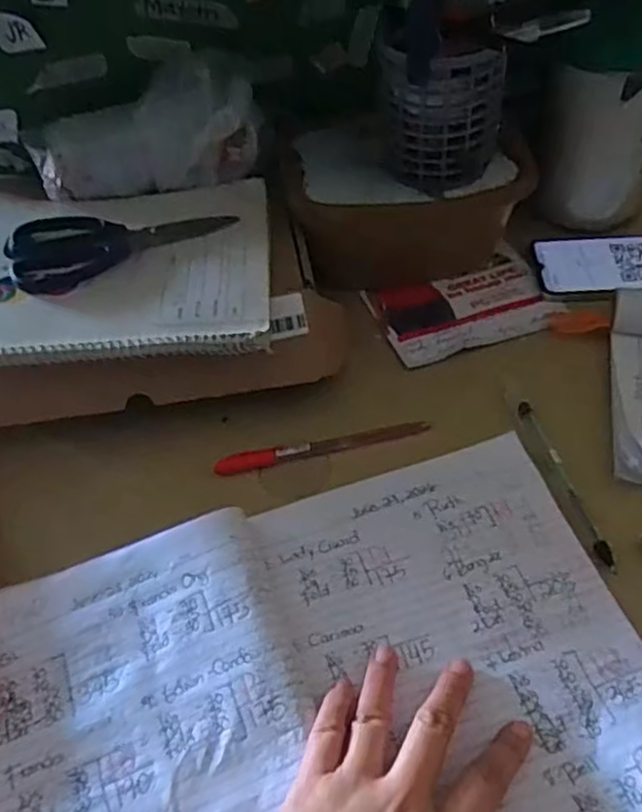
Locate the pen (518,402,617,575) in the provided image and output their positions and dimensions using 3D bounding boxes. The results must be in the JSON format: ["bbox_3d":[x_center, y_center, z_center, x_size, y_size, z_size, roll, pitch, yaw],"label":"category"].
[{"bbox_3d":[0.160,0.050,0.461,0.011,0.009,0.134,-9,52,-7],"label":"pen"}]

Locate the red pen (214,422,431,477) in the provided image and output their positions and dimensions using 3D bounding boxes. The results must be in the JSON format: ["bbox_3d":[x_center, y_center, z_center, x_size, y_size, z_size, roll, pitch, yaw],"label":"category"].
[{"bbox_3d":[0.003,0.029,0.492,0.150,0.011,0.010,-10,52,-8],"label":"red pen"}]

